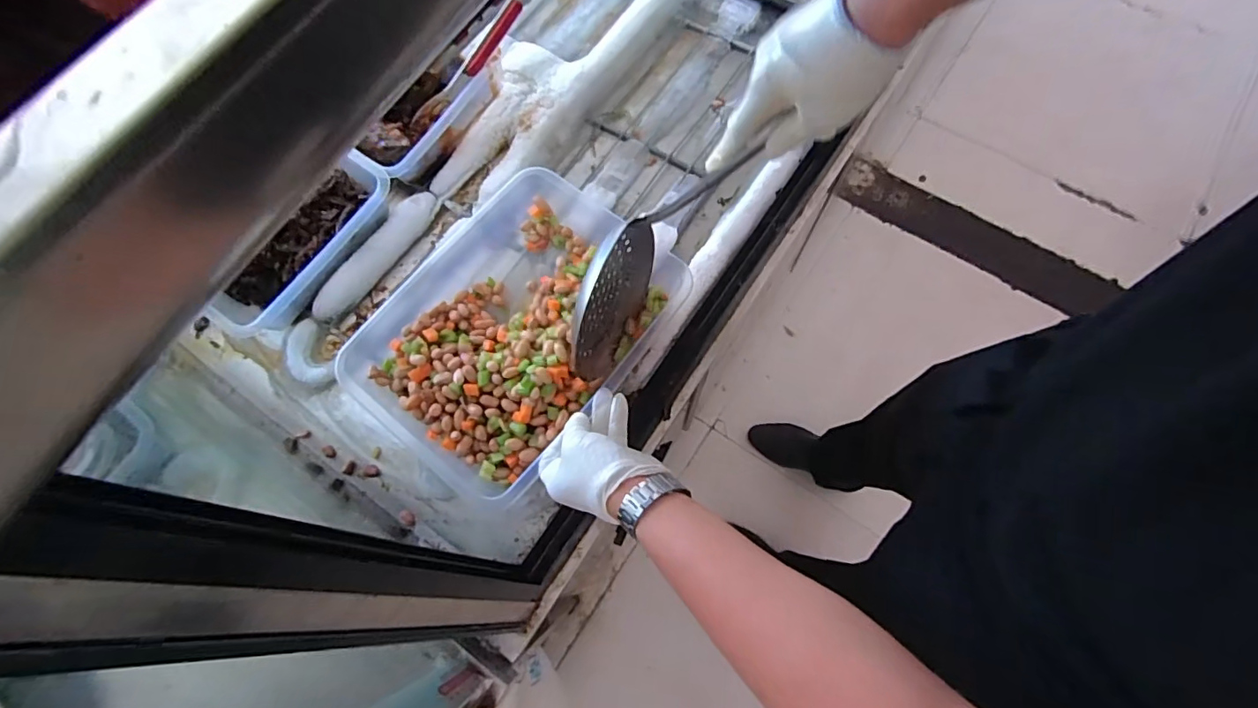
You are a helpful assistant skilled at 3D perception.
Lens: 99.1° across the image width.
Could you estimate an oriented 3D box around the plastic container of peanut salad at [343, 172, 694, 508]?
[{"bbox_3d":[-0.132,-0.041,0.607,0.285,0.088,0.332,35,75,9],"label":"plastic container of peanut salad"}]

